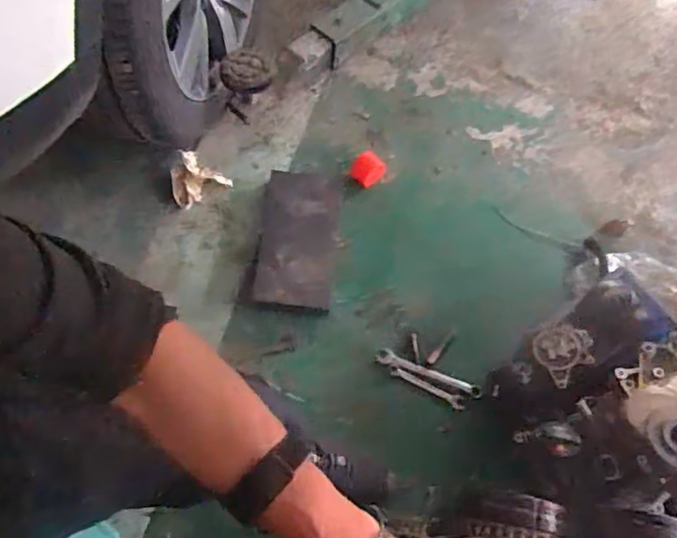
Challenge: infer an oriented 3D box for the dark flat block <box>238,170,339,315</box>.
[{"bbox_3d":[-0.084,-0.066,1.234,0.172,0.041,0.325,8,60,1],"label":"dark flat block"}]

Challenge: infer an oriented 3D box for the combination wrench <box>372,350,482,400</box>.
[{"bbox_3d":[0.175,0.201,1.150,0.207,0.014,0.031,19,62,9],"label":"combination wrench"}]

